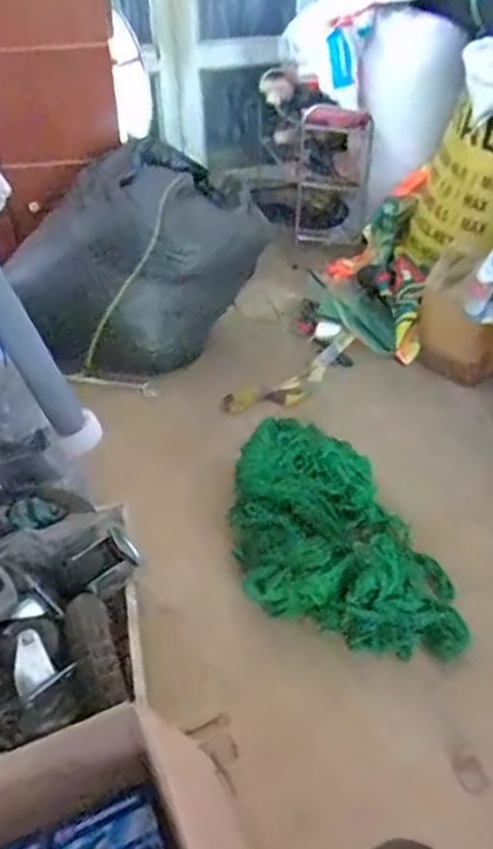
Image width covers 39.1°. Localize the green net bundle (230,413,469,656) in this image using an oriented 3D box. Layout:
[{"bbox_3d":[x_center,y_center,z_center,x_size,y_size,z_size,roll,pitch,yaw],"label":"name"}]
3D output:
[{"bbox_3d":[0.169,0.222,1.387,0.350,0.190,0.529,-15,37,-19],"label":"green net bundle"}]

